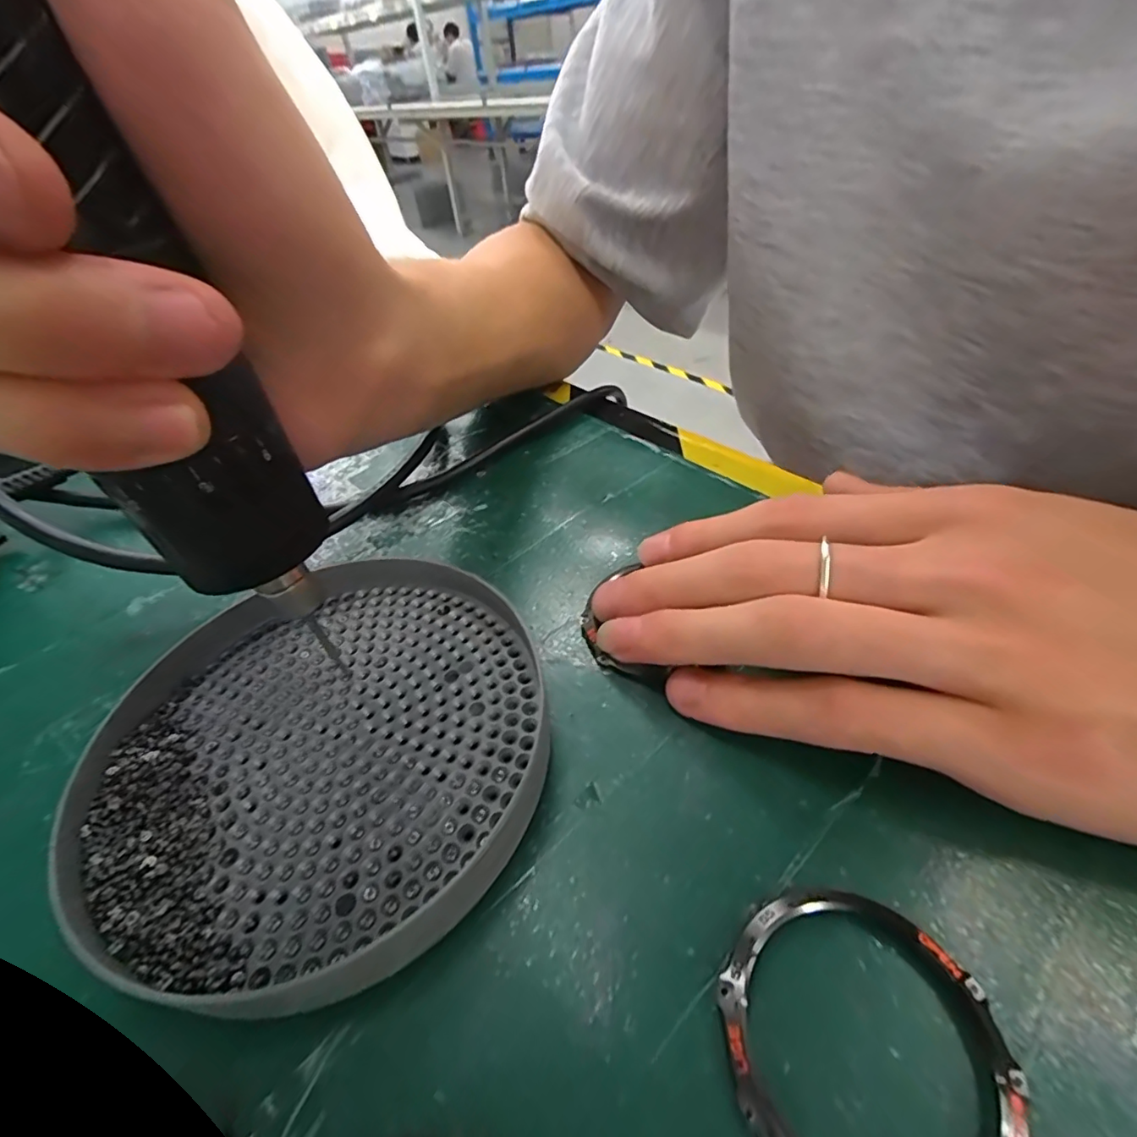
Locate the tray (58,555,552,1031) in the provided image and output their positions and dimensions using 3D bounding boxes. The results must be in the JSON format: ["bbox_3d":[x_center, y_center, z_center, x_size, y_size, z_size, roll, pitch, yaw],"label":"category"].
[{"bbox_3d":[-0.062,0.044,0.143,0.113,0.015,0.114,-4,44,4],"label":"tray"}]

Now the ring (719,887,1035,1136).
[{"bbox_3d":[0.052,0.082,0.093,0.047,0.006,0.046,-3,43,2],"label":"ring"}]

